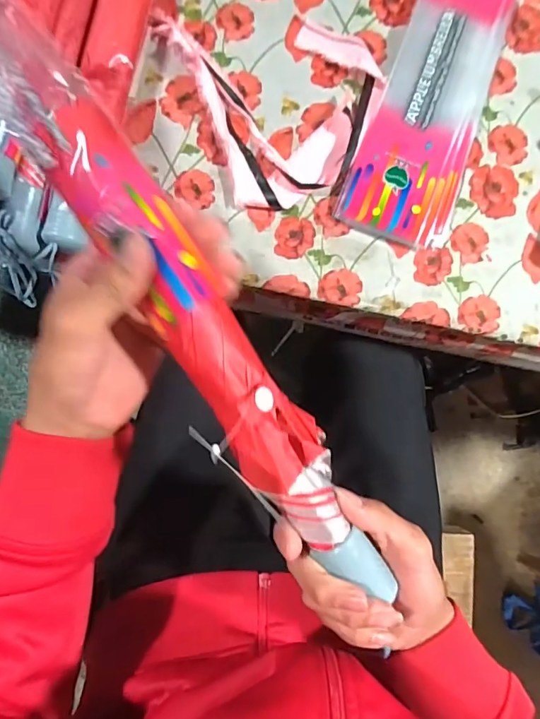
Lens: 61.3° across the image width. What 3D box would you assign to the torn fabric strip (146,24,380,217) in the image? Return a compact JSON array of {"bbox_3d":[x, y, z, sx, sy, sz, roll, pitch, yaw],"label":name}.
[{"bbox_3d":[0.015,-0.250,0.425,0.168,0.019,0.199,-25,89,-7],"label":"torn fabric strip"}]

